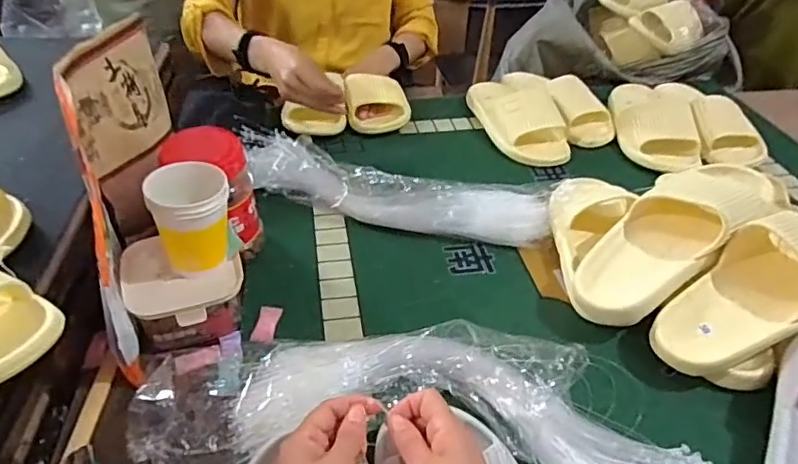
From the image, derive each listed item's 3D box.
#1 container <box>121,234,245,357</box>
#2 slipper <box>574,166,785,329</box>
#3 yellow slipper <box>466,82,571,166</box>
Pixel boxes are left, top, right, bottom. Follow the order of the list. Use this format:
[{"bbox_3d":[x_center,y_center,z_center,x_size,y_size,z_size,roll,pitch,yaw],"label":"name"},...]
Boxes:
[{"bbox_3d":[-0.216,0.059,0.576,0.108,0.064,0.106,-14,42,-21],"label":"container"},{"bbox_3d":[0.294,-0.001,0.606,0.256,0.068,0.101,-37,50,-9],"label":"slipper"},{"bbox_3d":[0.189,-0.194,0.908,0.109,0.057,0.231,-5,39,-10],"label":"yellow slipper"}]

